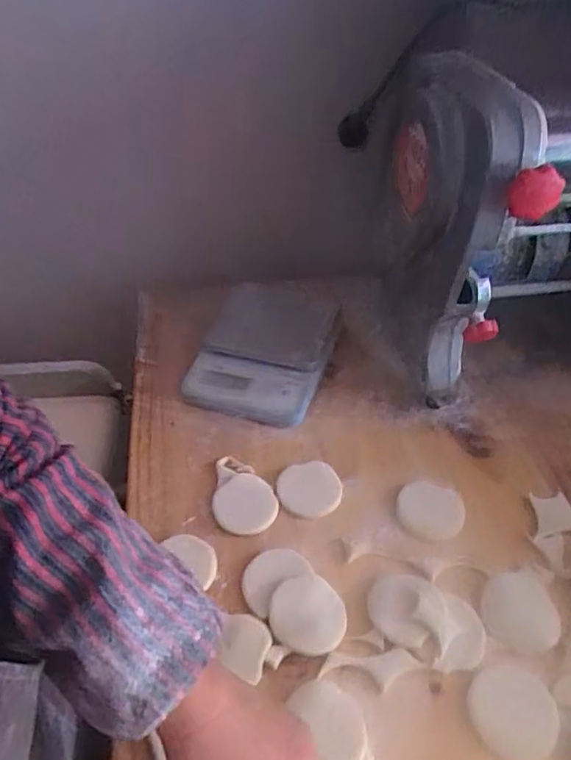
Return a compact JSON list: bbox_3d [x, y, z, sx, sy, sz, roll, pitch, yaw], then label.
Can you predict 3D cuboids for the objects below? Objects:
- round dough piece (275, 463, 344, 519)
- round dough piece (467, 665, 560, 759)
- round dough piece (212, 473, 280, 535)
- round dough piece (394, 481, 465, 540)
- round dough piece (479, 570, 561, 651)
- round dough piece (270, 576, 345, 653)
[{"bbox_3d":[0.026,0.119,0.628,0.070,0.012,0.066,1,43,-1],"label":"round dough piece"},{"bbox_3d":[0.184,0.267,0.463,0.070,0.004,0.065,1,43,-1],"label":"round dough piece"},{"bbox_3d":[-0.041,0.131,0.605,0.065,0.009,0.064,1,43,-1],"label":"round dough piece"},{"bbox_3d":[0.152,0.137,0.606,0.068,0.005,0.067,1,43,-1],"label":"round dough piece"},{"bbox_3d":[0.215,0.210,0.526,0.068,0.009,0.074,12,44,11],"label":"round dough piece"},{"bbox_3d":[0.019,0.210,0.516,0.065,0.008,0.064,-2,58,4],"label":"round dough piece"}]

